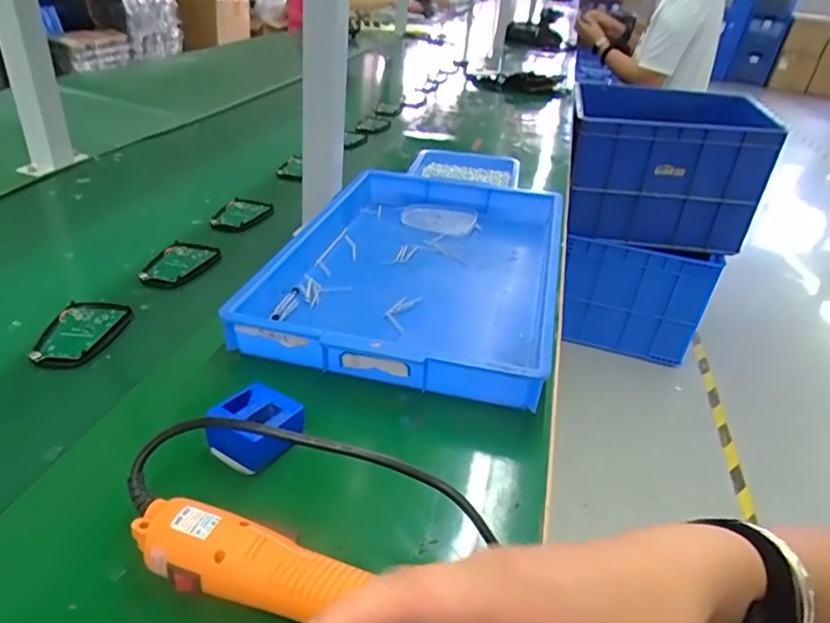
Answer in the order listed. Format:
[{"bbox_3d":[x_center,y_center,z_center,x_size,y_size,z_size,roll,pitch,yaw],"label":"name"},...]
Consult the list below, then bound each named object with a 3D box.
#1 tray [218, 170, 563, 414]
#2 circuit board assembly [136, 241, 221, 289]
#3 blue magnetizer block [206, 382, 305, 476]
[{"bbox_3d":[0.010,-0.055,0.642,0.287,0.050,0.424,9,33,8],"label":"tray"},{"bbox_3d":[-0.266,-0.054,0.649,0.058,0.013,0.094,7,32,4],"label":"circuit board assembly"},{"bbox_3d":[-0.116,0.085,0.419,0.056,0.030,0.054,22,36,26],"label":"blue magnetizer block"}]

